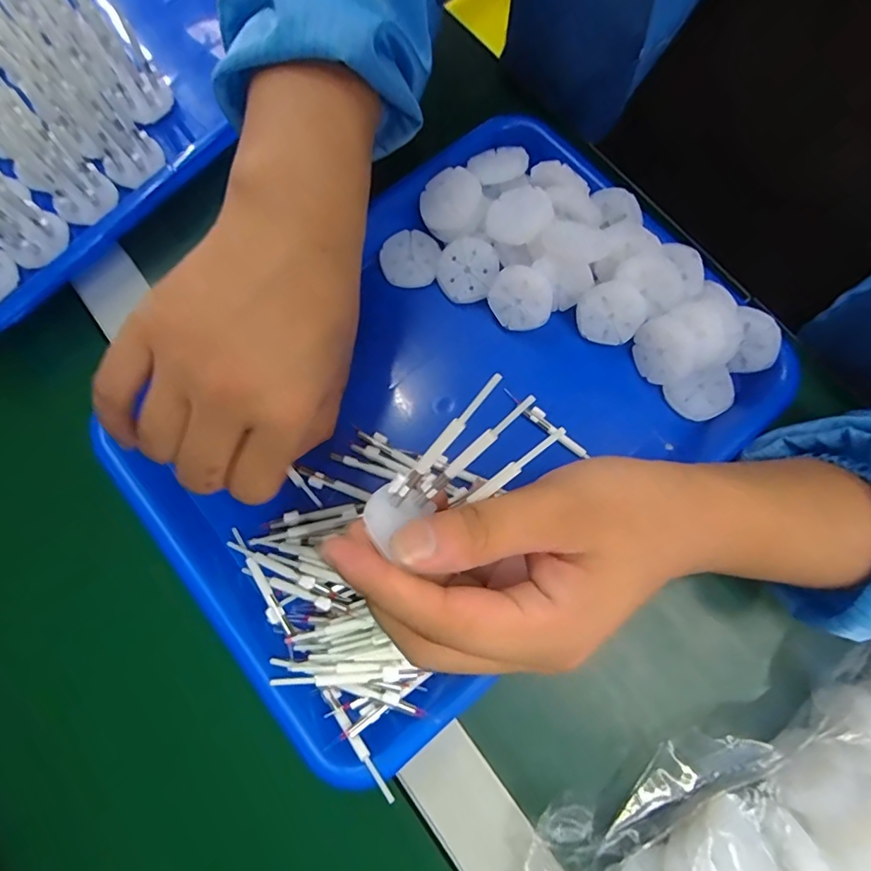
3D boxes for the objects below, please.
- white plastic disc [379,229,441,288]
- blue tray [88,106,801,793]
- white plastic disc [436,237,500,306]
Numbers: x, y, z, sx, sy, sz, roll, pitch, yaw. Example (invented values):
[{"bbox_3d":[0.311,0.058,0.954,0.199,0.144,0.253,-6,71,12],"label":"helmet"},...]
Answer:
[{"bbox_3d":[-0.017,-0.112,0.318,0.035,0.007,0.037,0,75,1],"label":"white plastic disc"},{"bbox_3d":[0.002,-0.018,0.283,0.331,0.041,0.244,-39,78,-8],"label":"blue tray"},{"bbox_3d":[0.019,-0.102,0.309,0.034,0.004,0.039,25,101,2],"label":"white plastic disc"}]

